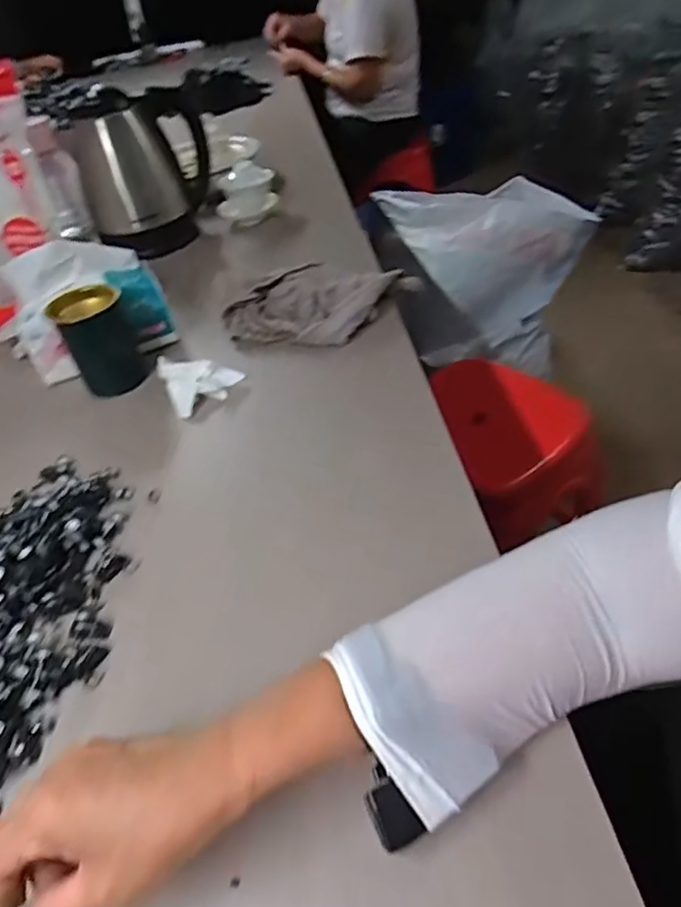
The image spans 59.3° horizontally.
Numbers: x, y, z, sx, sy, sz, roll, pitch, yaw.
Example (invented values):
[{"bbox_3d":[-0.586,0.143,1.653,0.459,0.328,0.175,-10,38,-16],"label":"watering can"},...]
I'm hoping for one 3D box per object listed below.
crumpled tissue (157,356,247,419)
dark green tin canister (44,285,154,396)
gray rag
[{"bbox_3d":[-0.150,-0.083,0.642,0.074,0.028,0.077,-25,44,-16],"label":"crumpled tissue"},{"bbox_3d":[-0.266,-0.125,0.664,0.074,0.099,0.068,-21,43,-12],"label":"dark green tin canister"},{"bbox_3d":[-0.022,-0.177,0.706,0.244,0.049,0.117,-8,42,2],"label":"gray rag"}]

